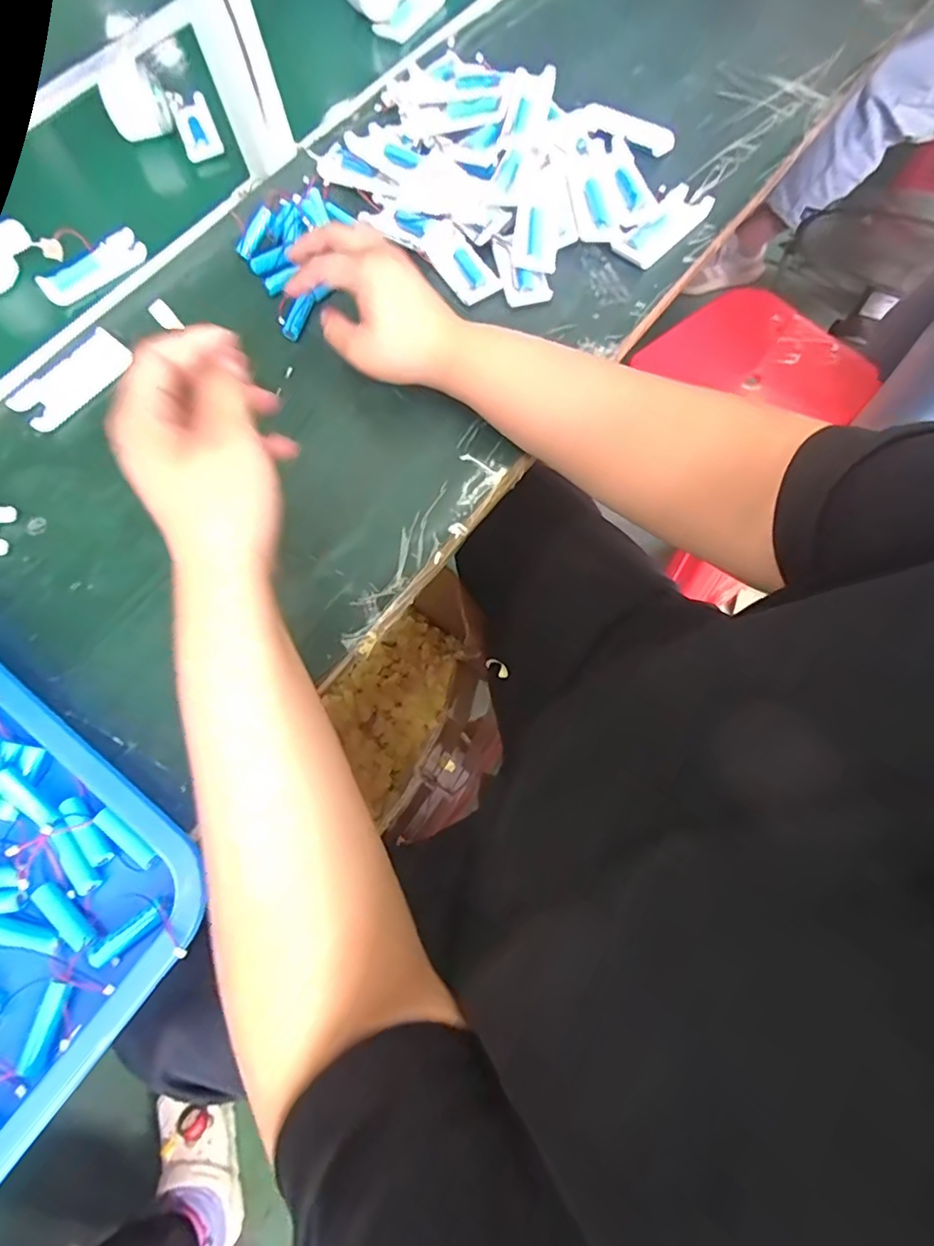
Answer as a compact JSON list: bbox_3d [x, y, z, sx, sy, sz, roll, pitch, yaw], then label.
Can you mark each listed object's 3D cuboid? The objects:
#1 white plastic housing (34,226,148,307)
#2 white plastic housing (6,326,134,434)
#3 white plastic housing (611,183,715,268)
[{"bbox_3d":[-0.367,-0.351,0.560,0.103,0.018,0.046,-42,77,-12],"label":"white plastic housing"},{"bbox_3d":[-0.346,-0.215,0.498,0.048,0.009,0.104,40,76,12],"label":"white plastic housing"},{"bbox_3d":[0.185,-0.372,0.531,0.040,0.017,0.104,40,78,16],"label":"white plastic housing"}]

